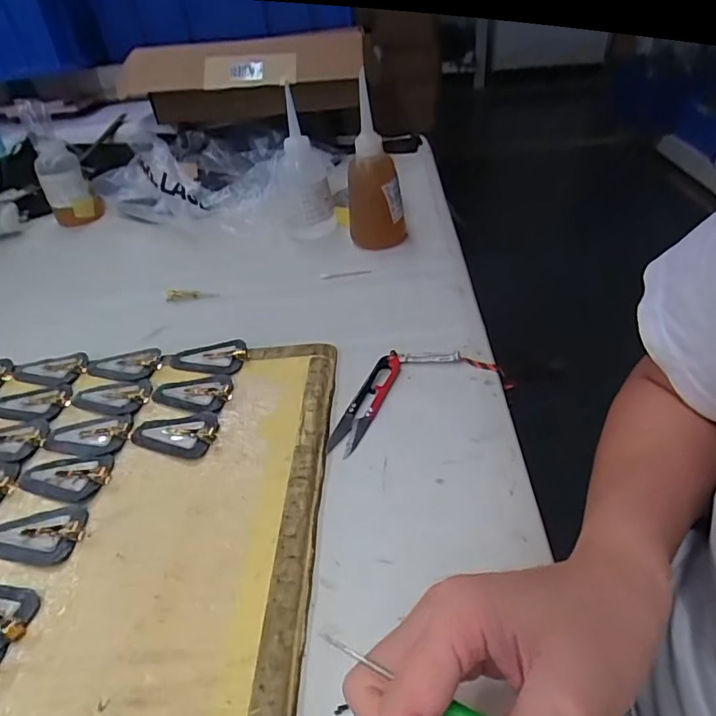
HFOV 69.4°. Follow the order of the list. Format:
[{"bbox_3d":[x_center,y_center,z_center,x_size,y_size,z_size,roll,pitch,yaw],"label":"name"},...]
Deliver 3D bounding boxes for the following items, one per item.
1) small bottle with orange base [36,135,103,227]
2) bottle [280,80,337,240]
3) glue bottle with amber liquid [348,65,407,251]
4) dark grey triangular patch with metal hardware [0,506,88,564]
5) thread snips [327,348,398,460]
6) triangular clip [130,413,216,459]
[{"bbox_3d":[-0.417,-0.247,0.740,0.063,0.118,0.059,-29,44,-25],"label":"small bottle with orange base"},{"bbox_3d":[-0.067,-0.227,0.615,0.063,0.154,0.055,-8,39,-2],"label":"bottle"},{"bbox_3d":[0.019,-0.214,0.588,0.062,0.162,0.069,-2,39,6],"label":"glue bottle with amber liquid"},{"bbox_3d":[-0.211,0.112,0.335,0.065,0.007,0.039,-2,39,6],"label":"dark grey triangular patch with metal hardware"},{"bbox_3d":[0.007,0.032,0.405,0.024,0.008,0.109,12,43,22],"label":"thread snips"},{"bbox_3d":[-0.140,0.055,0.391,0.069,0.007,0.040,2,40,11],"label":"triangular clip"}]

